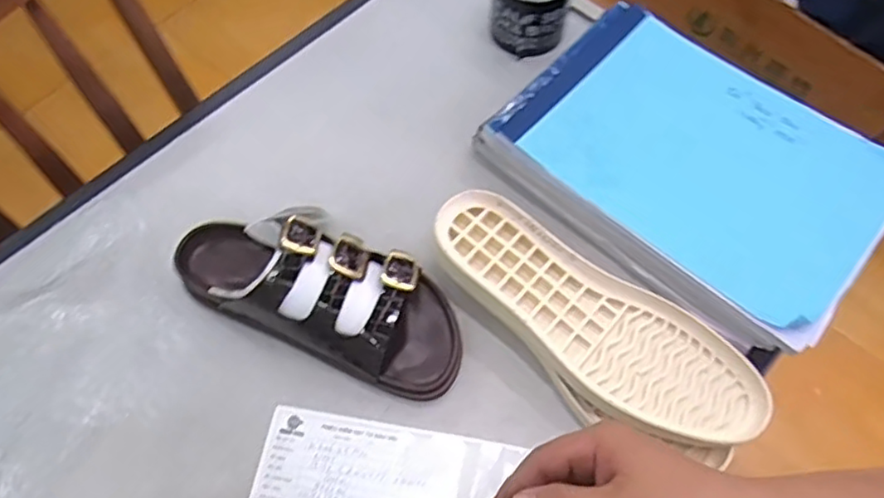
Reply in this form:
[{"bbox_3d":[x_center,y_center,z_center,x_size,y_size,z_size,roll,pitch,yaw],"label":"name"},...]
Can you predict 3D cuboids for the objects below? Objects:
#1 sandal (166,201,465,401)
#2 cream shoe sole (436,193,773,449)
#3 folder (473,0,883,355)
[{"bbox_3d":[-0.096,0.027,0.509,0.237,0.078,0.094,21,65,10],"label":"sandal"},{"bbox_3d":[0.115,0.052,0.499,0.277,0.026,0.092,34,68,16],"label":"cream shoe sole"},{"bbox_3d":[0.219,-0.077,0.571,0.308,0.051,0.215,37,68,17],"label":"folder"}]

